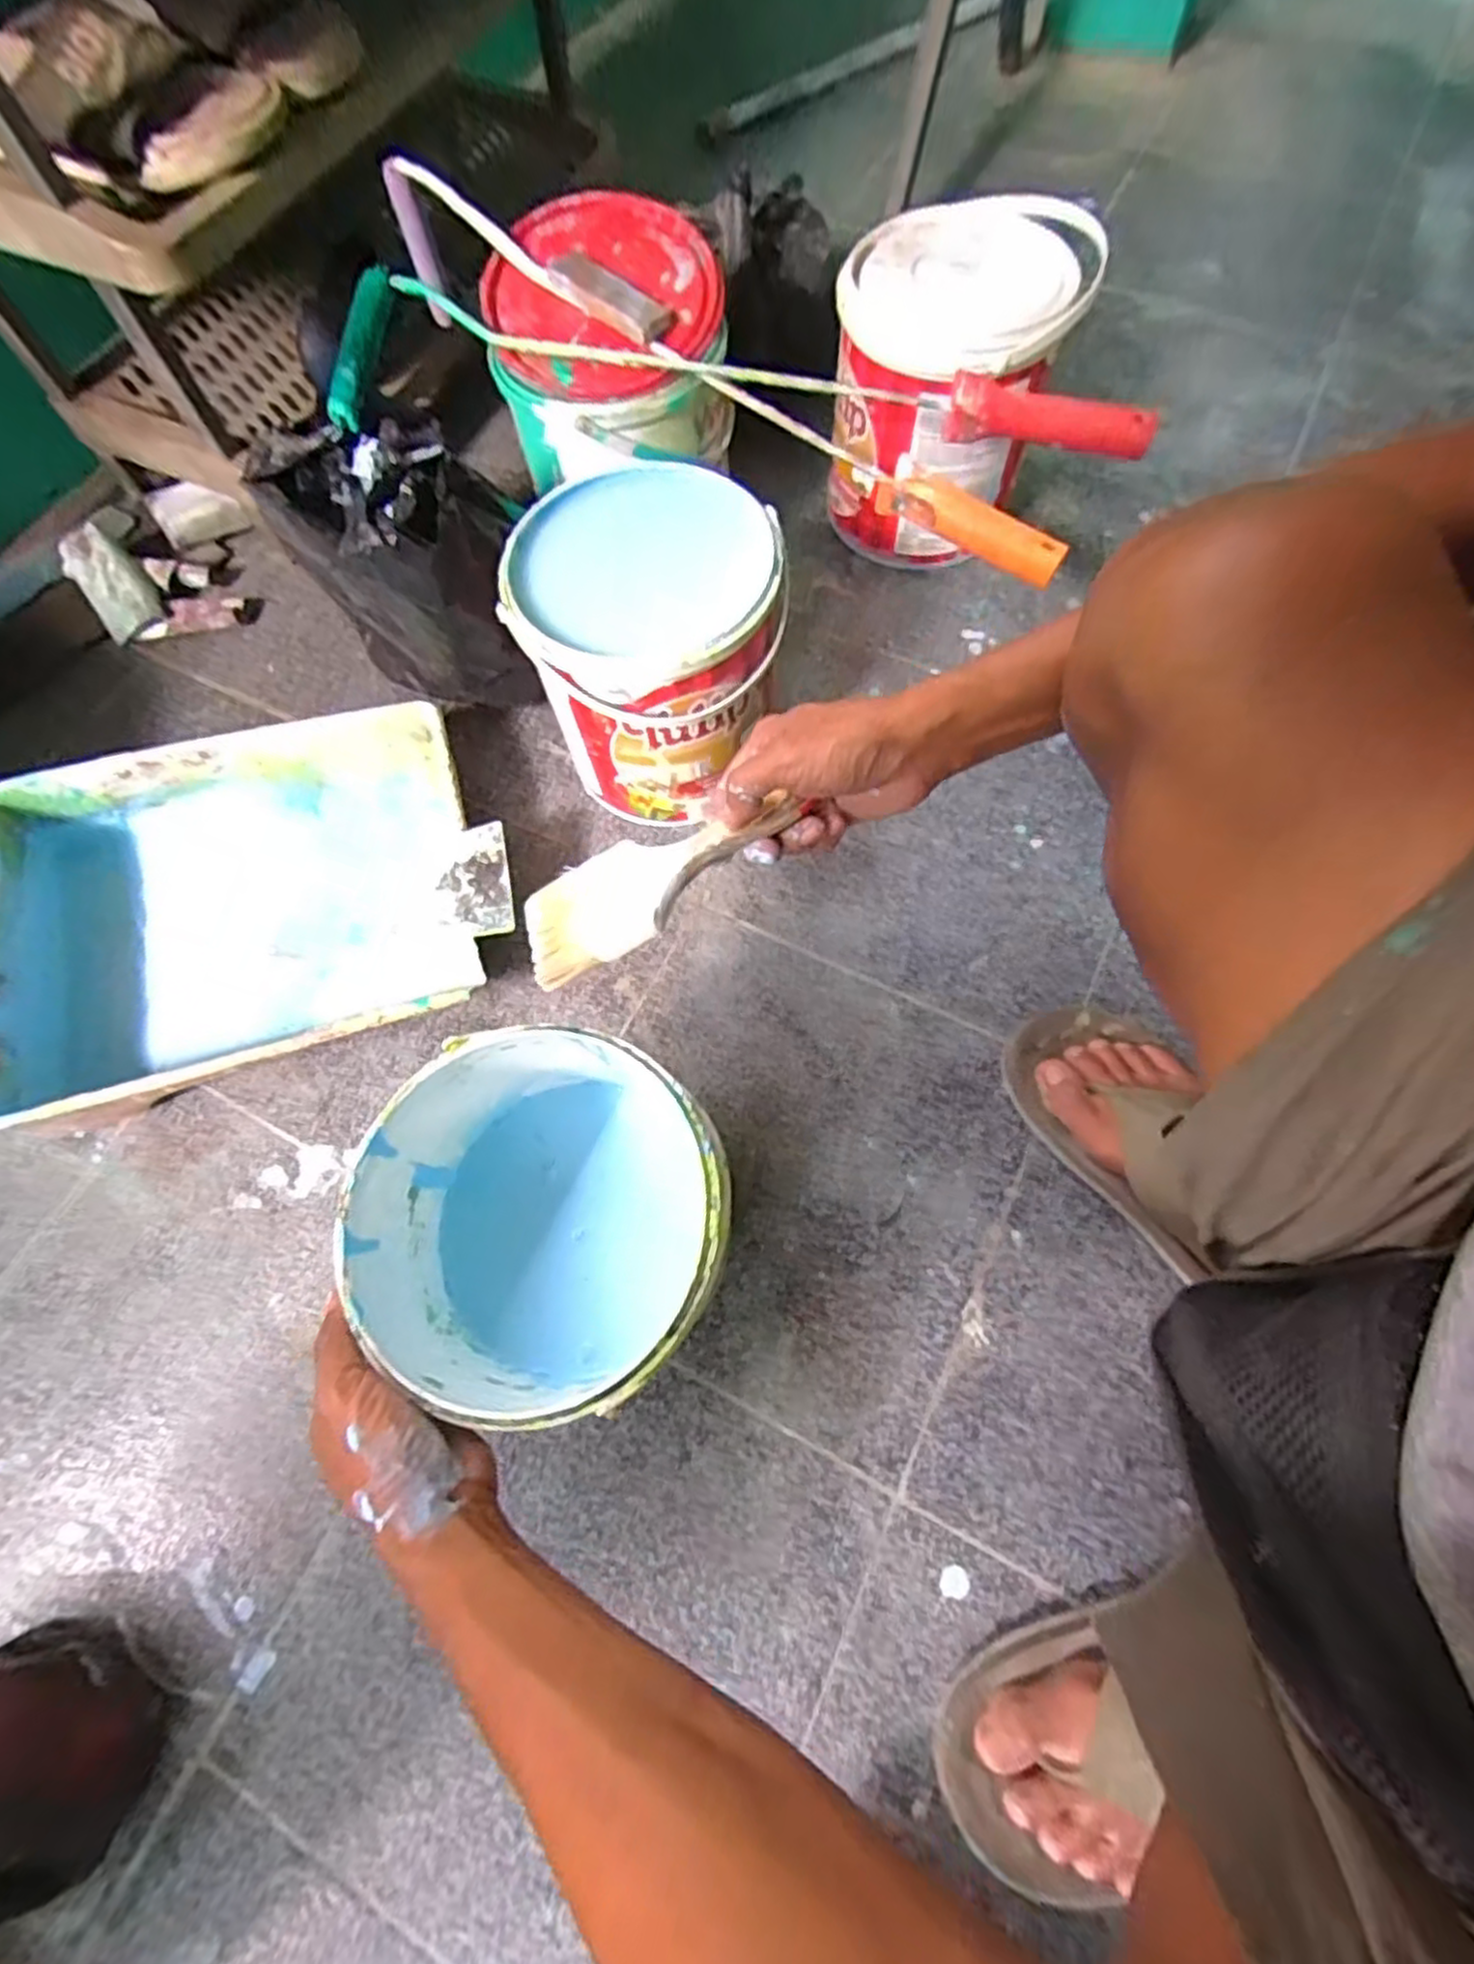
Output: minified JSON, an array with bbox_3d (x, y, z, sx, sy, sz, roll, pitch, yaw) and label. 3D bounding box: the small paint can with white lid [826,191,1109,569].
[{"bbox_3d":[0.187,-0.485,0.649,0.200,0.196,0.188,-1,70,3],"label":"small paint can with white lid"}]

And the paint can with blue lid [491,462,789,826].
[{"bbox_3d":[-0.056,-0.240,0.577,0.181,0.188,0.171,-2,70,2],"label":"paint can with blue lid"}]

